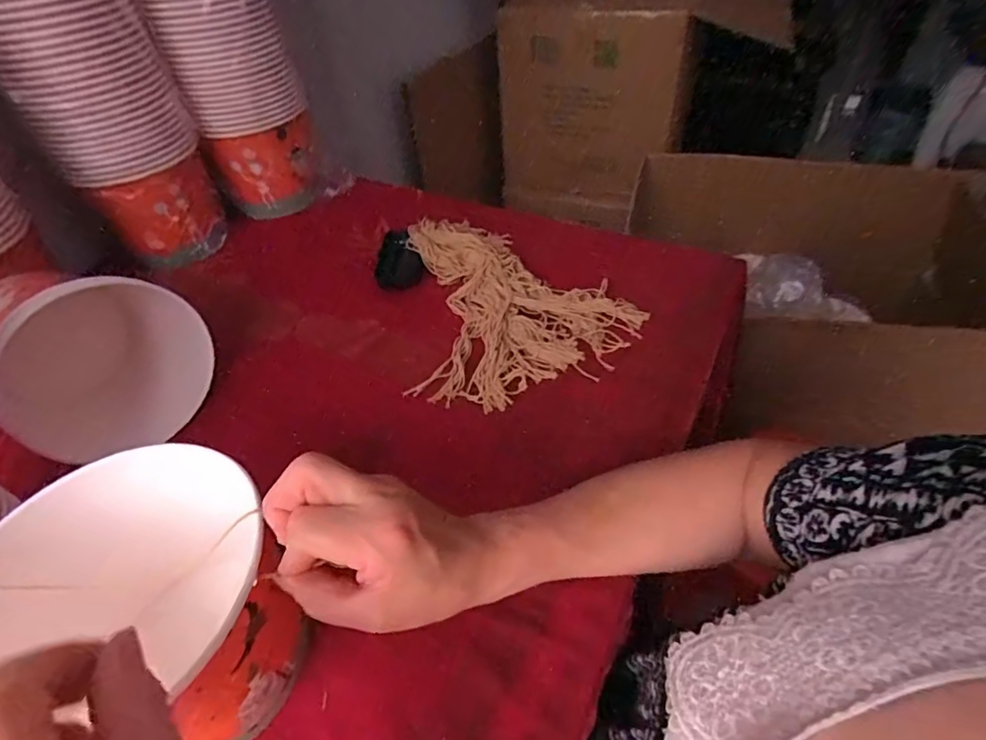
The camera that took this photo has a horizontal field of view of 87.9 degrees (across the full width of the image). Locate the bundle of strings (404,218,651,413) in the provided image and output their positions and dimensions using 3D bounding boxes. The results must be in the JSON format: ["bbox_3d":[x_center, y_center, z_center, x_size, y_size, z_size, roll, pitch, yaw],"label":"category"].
[{"bbox_3d":[0.015,-0.097,0.594,0.253,0.041,0.307,-15,47,-9],"label":"bundle of strings"}]

